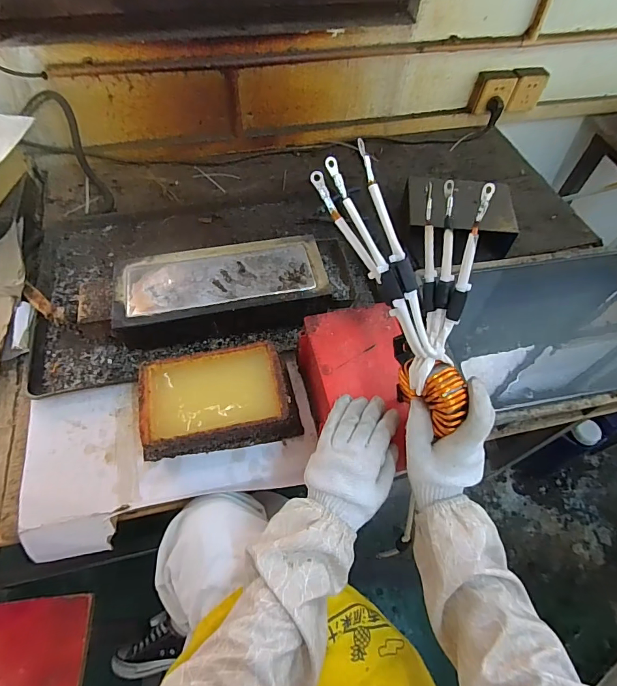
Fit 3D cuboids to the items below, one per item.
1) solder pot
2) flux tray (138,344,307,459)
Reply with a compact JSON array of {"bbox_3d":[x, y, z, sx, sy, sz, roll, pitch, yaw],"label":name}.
[{"bbox_3d":[-0.142,-0.086,0.697,0.342,0.084,0.149,-7,58,-7],"label":"solder pot"},{"bbox_3d":[-0.129,0.082,0.605,0.215,0.065,0.134,-9,58,-8],"label":"flux tray"}]

